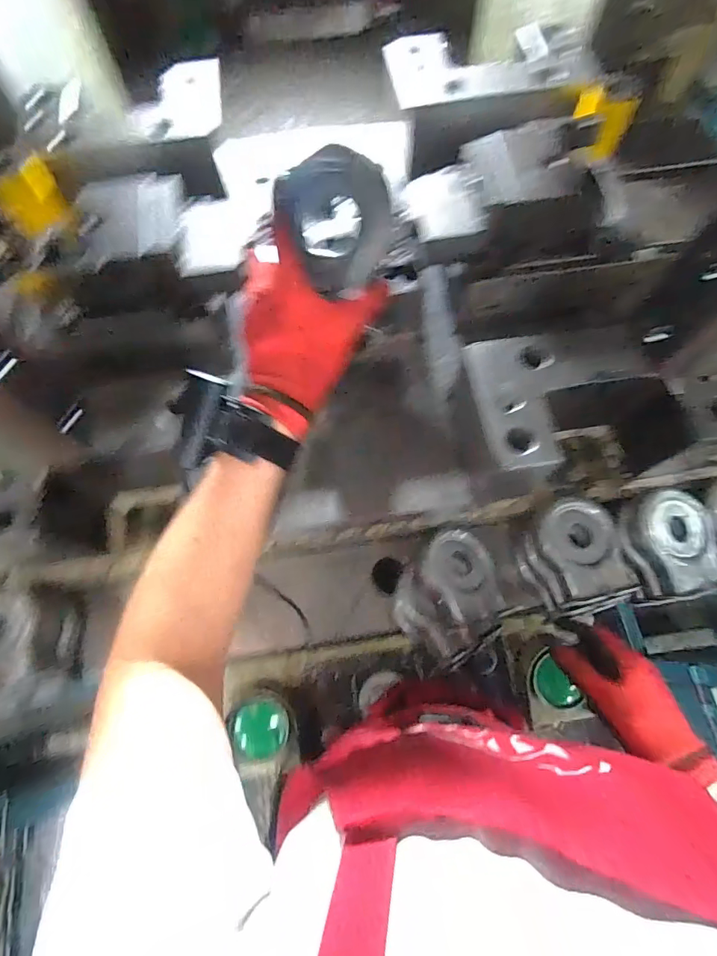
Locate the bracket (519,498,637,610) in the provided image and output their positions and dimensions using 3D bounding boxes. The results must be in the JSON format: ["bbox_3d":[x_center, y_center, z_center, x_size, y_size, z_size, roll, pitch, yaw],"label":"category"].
[{"bbox_3d":[0.267,0.090,0.556,0.112,0.068,0.119,0,69,1],"label":"bracket"}]

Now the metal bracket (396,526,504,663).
[{"bbox_3d":[0.116,0.148,0.565,0.138,0.065,0.112,-42,74,-13],"label":"metal bracket"}]

